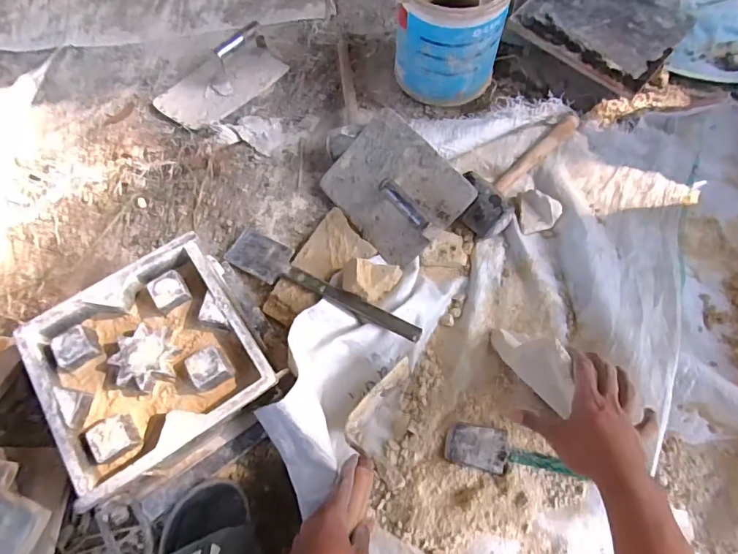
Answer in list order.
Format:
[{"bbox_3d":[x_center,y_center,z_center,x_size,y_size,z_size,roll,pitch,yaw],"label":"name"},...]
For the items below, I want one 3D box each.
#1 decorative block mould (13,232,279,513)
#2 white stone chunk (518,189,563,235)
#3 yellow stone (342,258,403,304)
[{"bbox_3d":[-0.257,0.098,0.547,0.229,0.055,0.226,-33,68,-10],"label":"decorative block mould"},{"bbox_3d":[0.267,-0.106,0.719,0.057,0.034,0.064,0,65,1],"label":"white stone chunk"},{"bbox_3d":[0.000,0.004,0.645,0.081,0.033,0.057,8,66,5],"label":"yellow stone"}]

